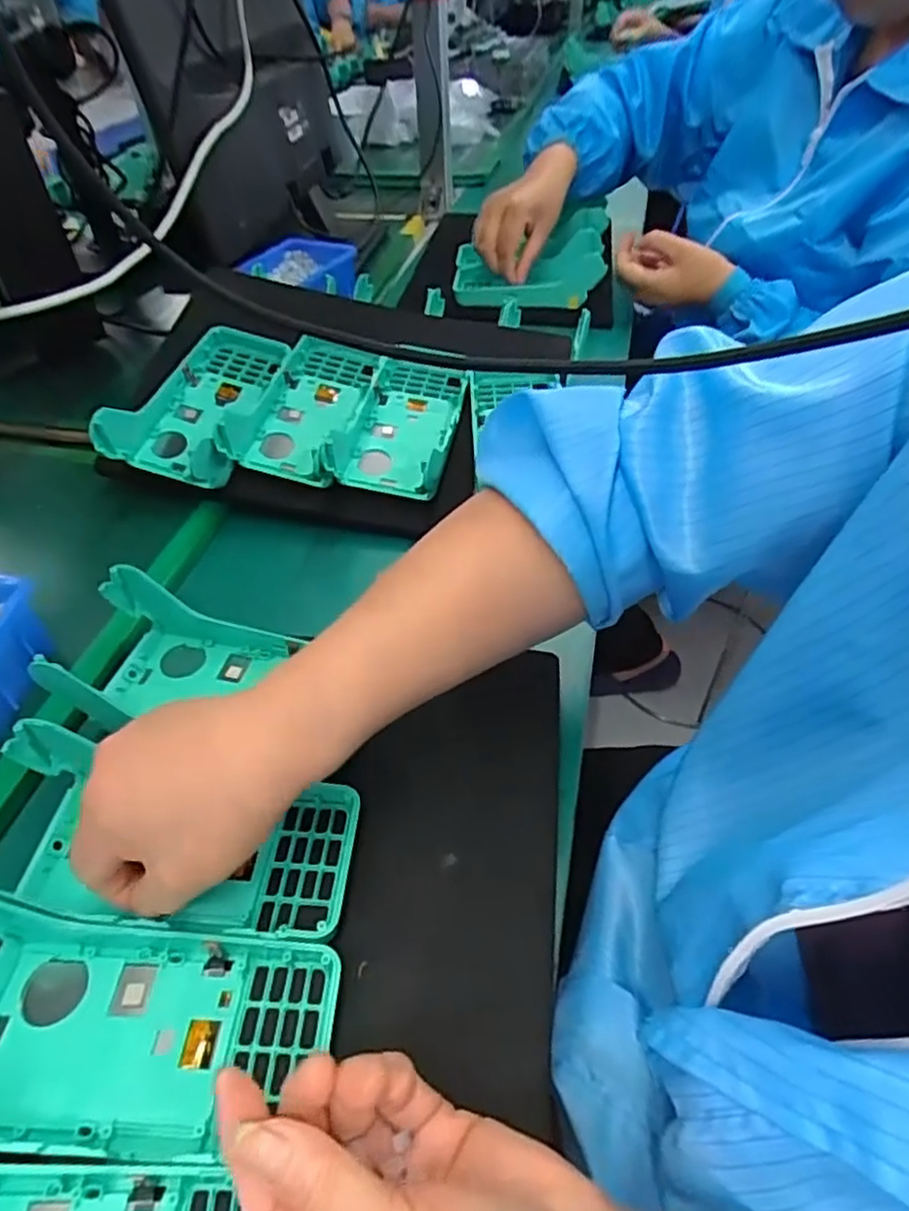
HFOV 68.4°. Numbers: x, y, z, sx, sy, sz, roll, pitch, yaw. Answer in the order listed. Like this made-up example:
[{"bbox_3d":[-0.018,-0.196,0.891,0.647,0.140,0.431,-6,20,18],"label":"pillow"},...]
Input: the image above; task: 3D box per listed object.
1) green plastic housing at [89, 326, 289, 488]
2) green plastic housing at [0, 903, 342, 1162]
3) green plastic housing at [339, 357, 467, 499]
[{"bbox_3d":[-0.198,-0.155,0.522,0.088,0.053,0.165,3,39,9],"label":"green plastic housing"},{"bbox_3d":[-0.137,0.161,0.258,0.163,0.053,0.080,-1,39,5],"label":"green plastic housing"},{"bbox_3d":[-0.038,-0.145,0.528,0.076,0.034,0.150,4,56,11],"label":"green plastic housing"}]

